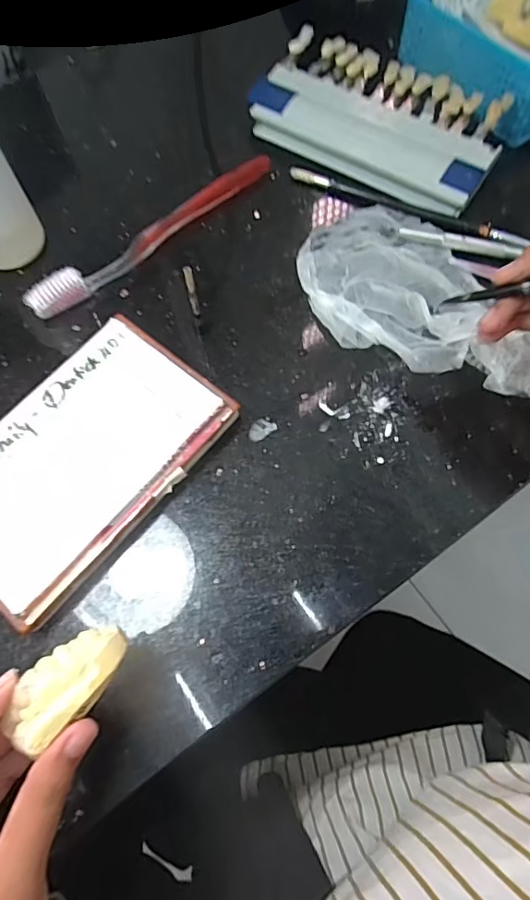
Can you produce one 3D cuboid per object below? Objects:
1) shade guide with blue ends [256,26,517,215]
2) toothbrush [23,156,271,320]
[{"bbox_3d":[0.078,-0.235,0.364,0.168,0.018,0.100,26,72,11],"label":"shade guide with blue ends"},{"bbox_3d":[-0.071,-0.144,0.345,0.189,0.011,0.019,-39,73,-12],"label":"toothbrush"}]

